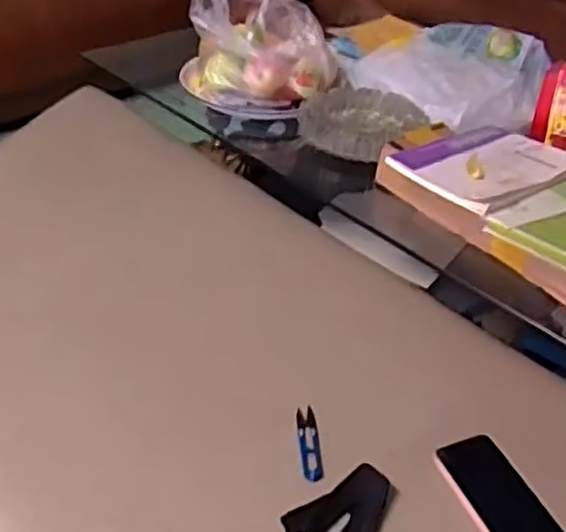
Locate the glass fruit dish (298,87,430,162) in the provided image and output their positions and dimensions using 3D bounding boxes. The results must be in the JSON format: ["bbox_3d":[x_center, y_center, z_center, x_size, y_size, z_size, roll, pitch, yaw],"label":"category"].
[{"bbox_3d":[0.132,-0.257,1.290,0.209,0.056,0.191,3,36,-2],"label":"glass fruit dish"}]

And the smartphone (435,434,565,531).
[{"bbox_3d":[0.225,0.243,0.754,0.082,0.014,0.158,-13,40,-22],"label":"smartphone"}]

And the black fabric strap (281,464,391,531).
[{"bbox_3d":[0.065,0.251,0.709,0.118,0.022,0.085,-21,43,-30],"label":"black fabric strap"}]

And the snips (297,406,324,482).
[{"bbox_3d":[0.029,0.195,0.807,0.021,0.004,0.104,0,37,-6],"label":"snips"}]

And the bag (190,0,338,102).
[{"bbox_3d":[-0.038,-0.427,1.395,0.289,0.173,0.187,4,36,-1],"label":"bag"}]

